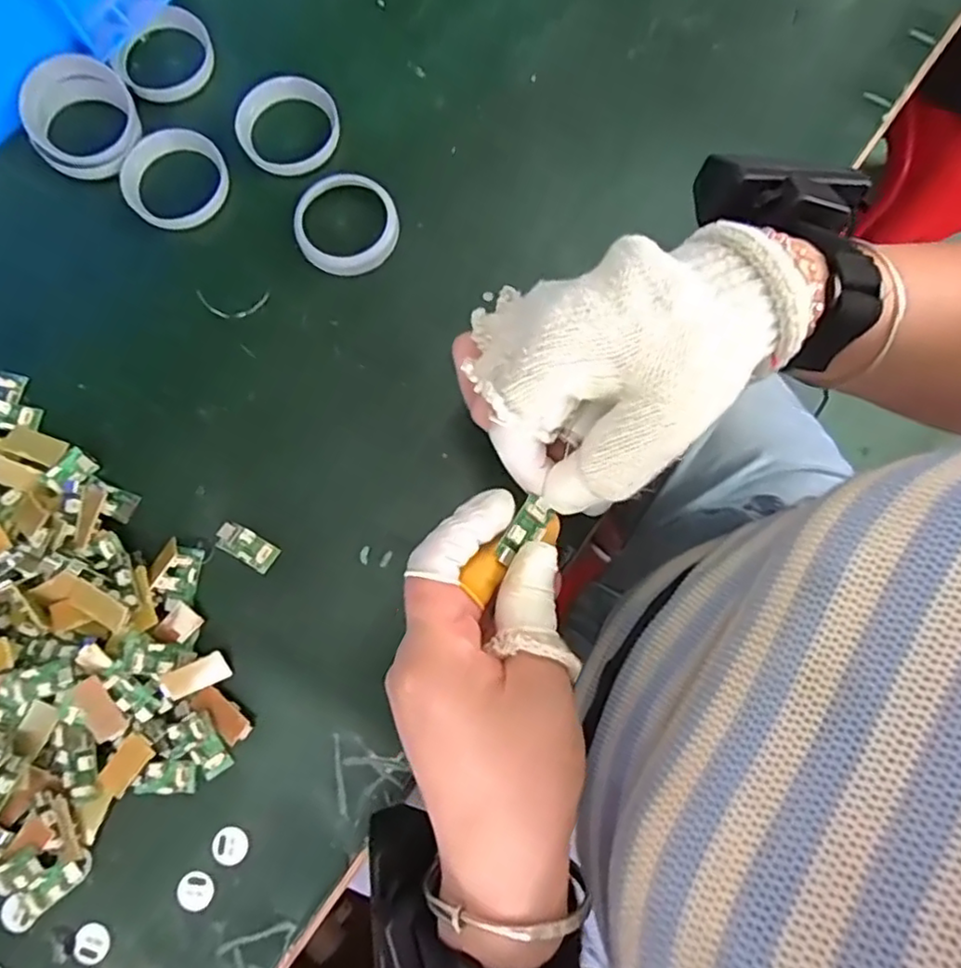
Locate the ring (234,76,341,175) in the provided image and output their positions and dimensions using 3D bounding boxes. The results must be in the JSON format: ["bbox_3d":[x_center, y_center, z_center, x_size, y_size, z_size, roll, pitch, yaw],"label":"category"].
[{"bbox_3d":[-0.112,-0.210,0.379,0.062,0.014,0.053,-32,82,-6],"label":"ring"}]

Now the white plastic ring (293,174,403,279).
[{"bbox_3d":[-0.077,-0.148,0.366,0.059,0.011,0.056,-7,80,-2],"label":"white plastic ring"}]

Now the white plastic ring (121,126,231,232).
[{"bbox_3d":[-0.177,-0.177,0.373,0.059,0.011,0.055,0,80,0],"label":"white plastic ring"}]

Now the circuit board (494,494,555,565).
[{"bbox_3d":[0.017,0.020,0.263,0.014,0.005,0.029,41,74,6],"label":"circuit board"}]

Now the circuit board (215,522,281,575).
[{"bbox_3d":[-0.123,0.032,0.336,0.033,0.004,0.015,29,81,5],"label":"circuit board"}]

